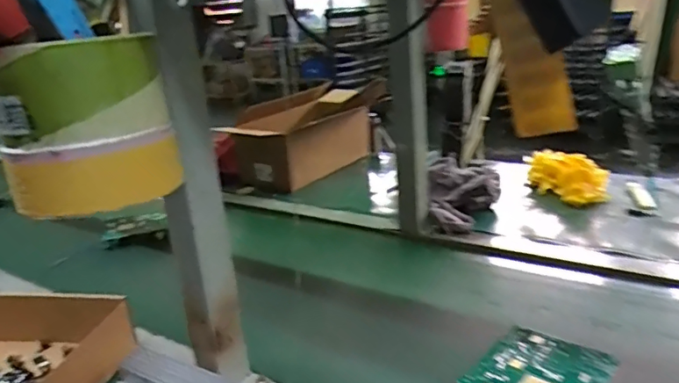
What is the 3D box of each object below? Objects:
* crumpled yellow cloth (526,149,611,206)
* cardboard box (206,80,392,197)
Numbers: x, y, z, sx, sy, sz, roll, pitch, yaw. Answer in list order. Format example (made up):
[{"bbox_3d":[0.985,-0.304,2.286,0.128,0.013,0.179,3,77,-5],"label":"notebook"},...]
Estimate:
[{"bbox_3d":[0.438,-0.035,1.019,0.089,0.068,0.161,-11,20,-14],"label":"crumpled yellow cloth"},{"bbox_3d":[-0.057,-0.145,1.356,0.204,0.182,0.474,9,25,36],"label":"cardboard box"}]

